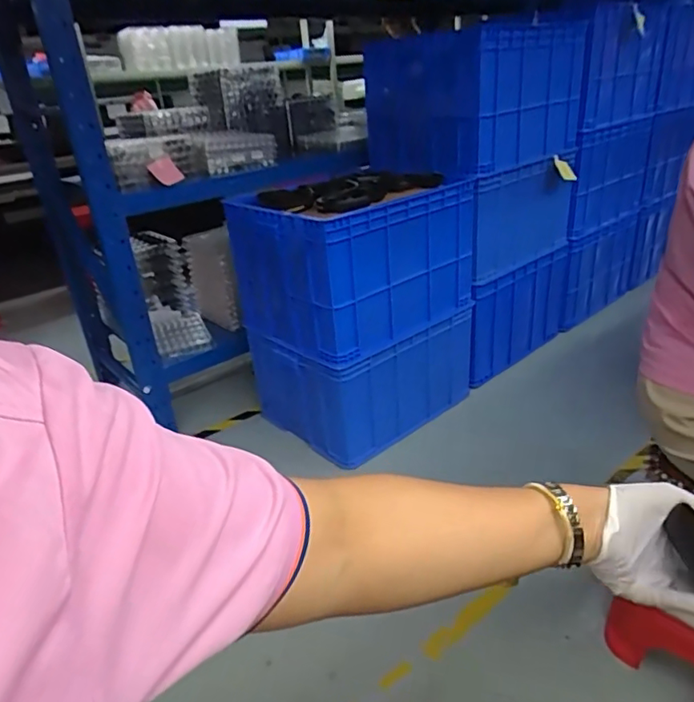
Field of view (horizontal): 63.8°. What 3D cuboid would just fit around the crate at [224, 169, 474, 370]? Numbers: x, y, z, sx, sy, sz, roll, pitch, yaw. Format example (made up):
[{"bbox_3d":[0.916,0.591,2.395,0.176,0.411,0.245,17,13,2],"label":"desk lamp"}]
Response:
[{"bbox_3d":[0.014,-0.270,1.601,0.545,0.397,0.448,-21,29,-28],"label":"crate"}]

